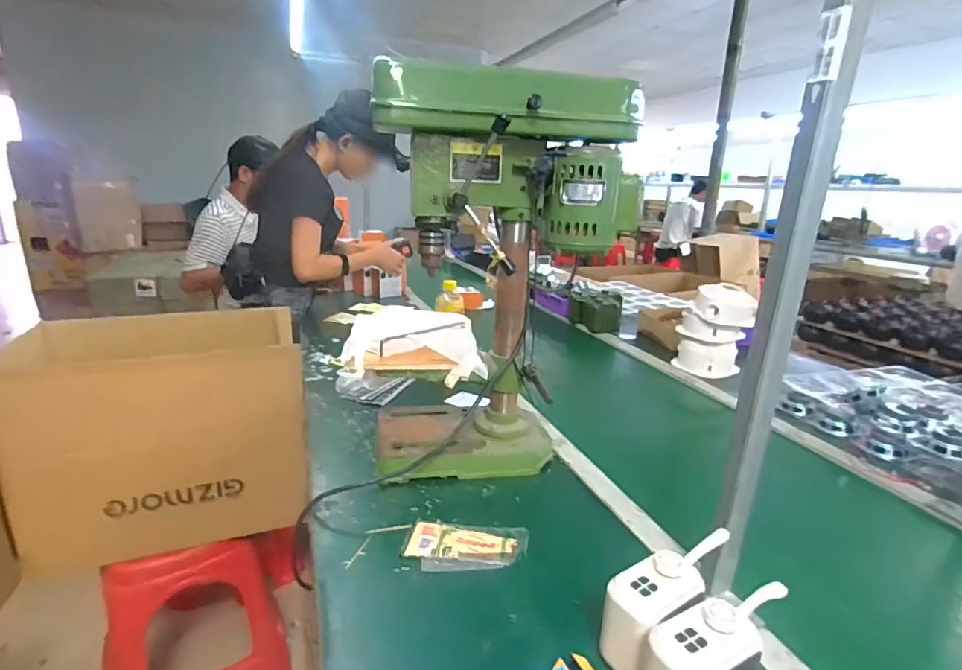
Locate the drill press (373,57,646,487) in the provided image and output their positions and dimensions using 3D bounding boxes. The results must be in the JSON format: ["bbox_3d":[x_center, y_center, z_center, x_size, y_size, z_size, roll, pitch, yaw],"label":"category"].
[{"bbox_3d":[0.027,-0.076,0.798,0.390,0.561,0.201,-7,19,-26],"label":"drill press"}]

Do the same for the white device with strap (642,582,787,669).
[{"bbox_3d":[0.199,0.269,0.420,0.138,0.095,0.054,-6,19,-25],"label":"white device with strap"}]

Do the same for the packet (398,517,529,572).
[{"bbox_3d":[-0.018,0.255,0.616,0.144,0.007,0.084,3,17,4],"label":"packet"}]

